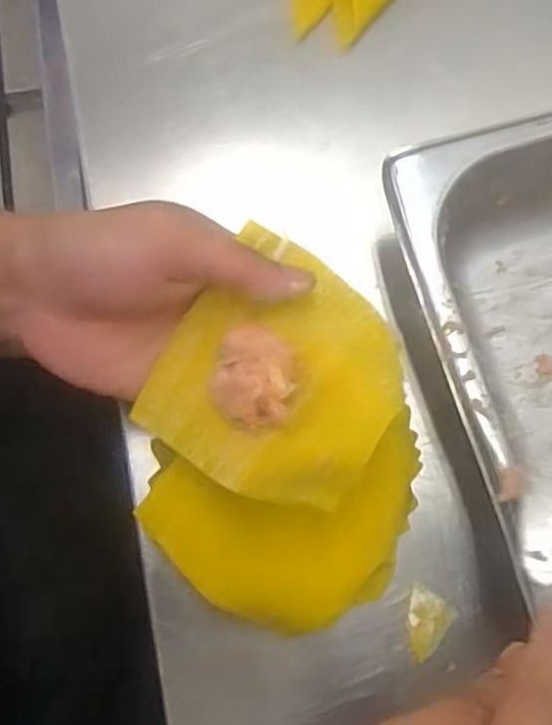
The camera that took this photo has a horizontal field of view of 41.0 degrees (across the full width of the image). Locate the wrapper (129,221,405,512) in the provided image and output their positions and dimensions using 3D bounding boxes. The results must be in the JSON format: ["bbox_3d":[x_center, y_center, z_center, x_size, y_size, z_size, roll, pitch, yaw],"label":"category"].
[{"bbox_3d":[0.001,0.005,0.288,0.090,0.037,0.092,0,78,1],"label":"wrapper"}]

